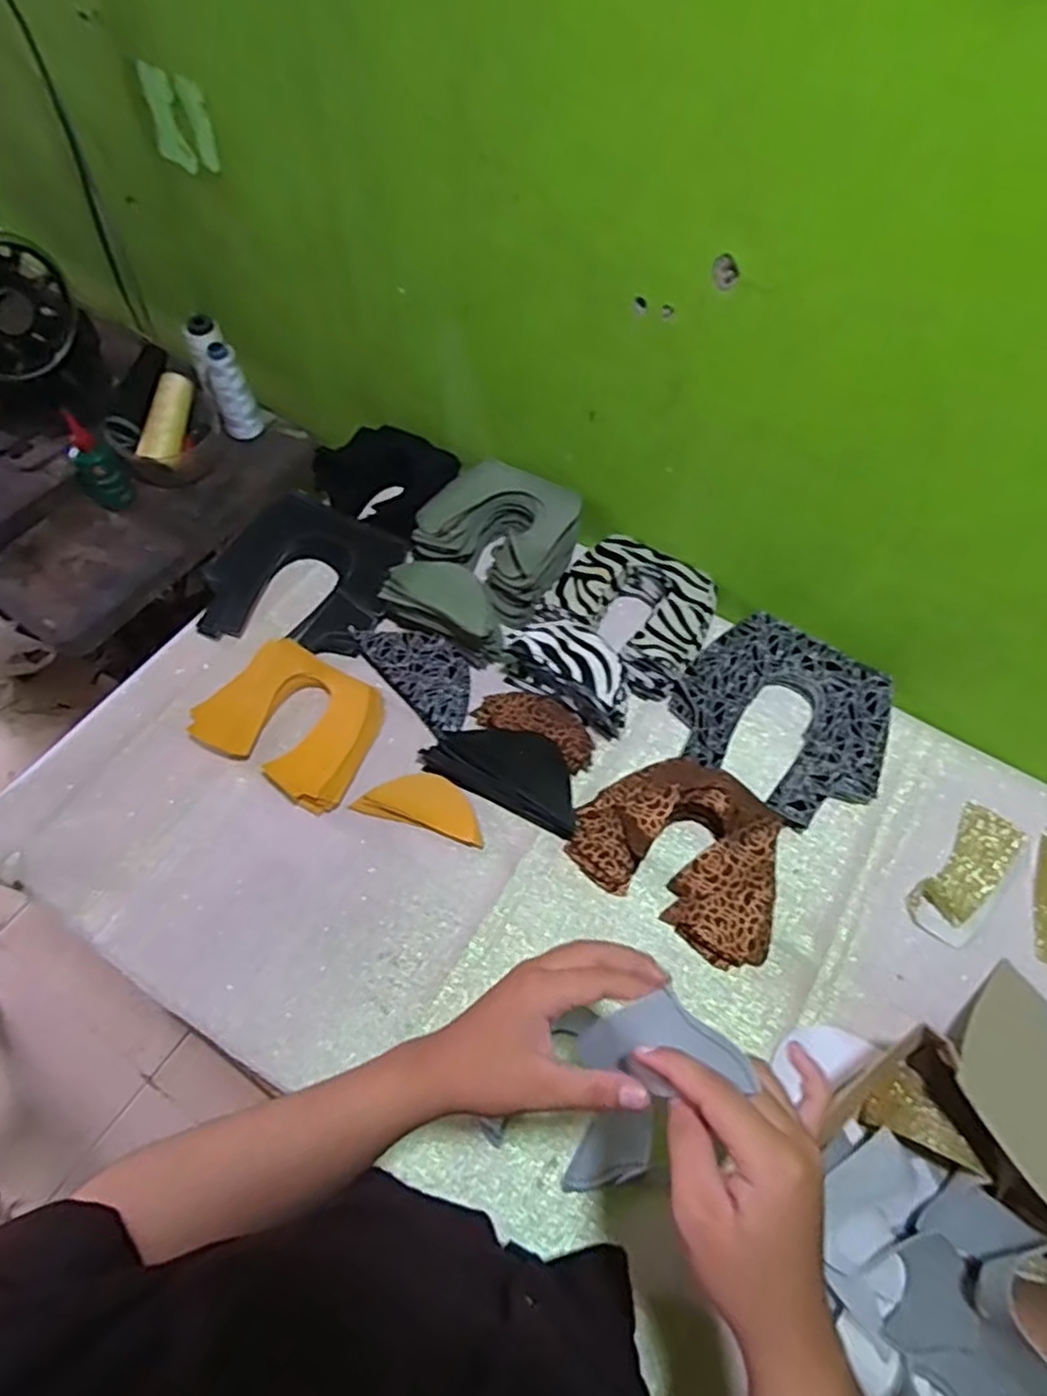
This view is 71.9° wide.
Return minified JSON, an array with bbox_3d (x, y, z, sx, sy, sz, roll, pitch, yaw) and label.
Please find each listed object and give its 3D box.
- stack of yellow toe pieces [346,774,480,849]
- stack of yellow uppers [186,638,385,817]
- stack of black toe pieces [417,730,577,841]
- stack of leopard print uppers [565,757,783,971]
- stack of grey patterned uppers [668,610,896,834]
[{"bbox_3d":[-0.089,0.094,0.654,0.118,0.009,0.051,17,62,7],"label":"stack of yellow toe pieces"},{"bbox_3d":[-0.217,0.021,0.681,0.160,0.032,0.122,29,64,13],"label":"stack of yellow uppers"},{"bbox_3d":[-0.011,0.063,0.656,0.146,0.025,0.071,25,63,11],"label":"stack of black toe pieces"},{"bbox_3d":[0.146,0.130,0.629,0.178,0.044,0.135,32,65,15],"label":"stack of leopard print uppers"},{"bbox_3d":[0.250,0.020,0.694,0.191,0.038,0.179,37,66,17],"label":"stack of grey patterned uppers"}]

